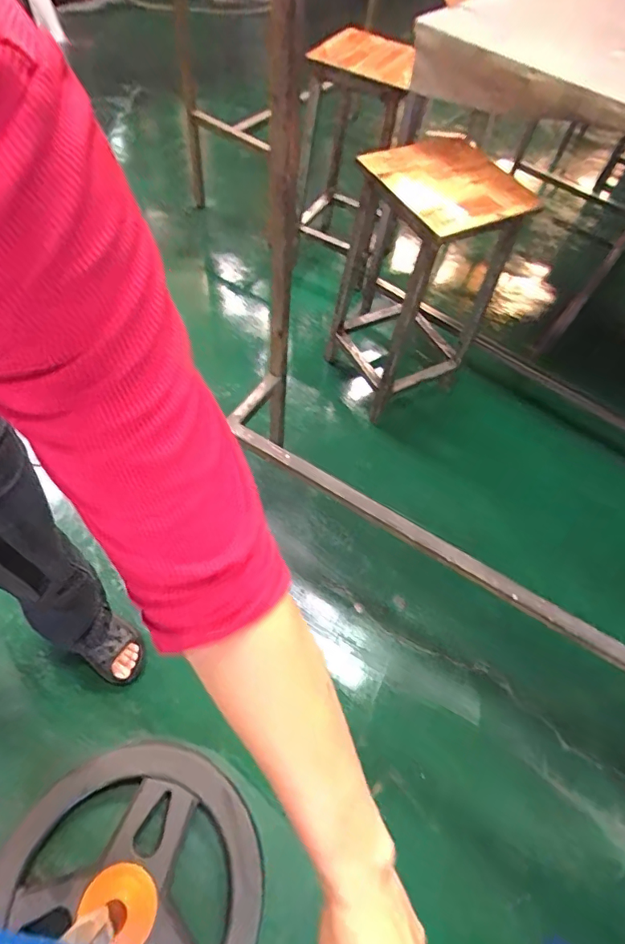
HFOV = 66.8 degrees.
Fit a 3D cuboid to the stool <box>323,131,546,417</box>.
[{"bbox_3d":[0.267,-0.493,1.281,0.376,0.625,0.359,-21,63,-17],"label":"stool"}]

